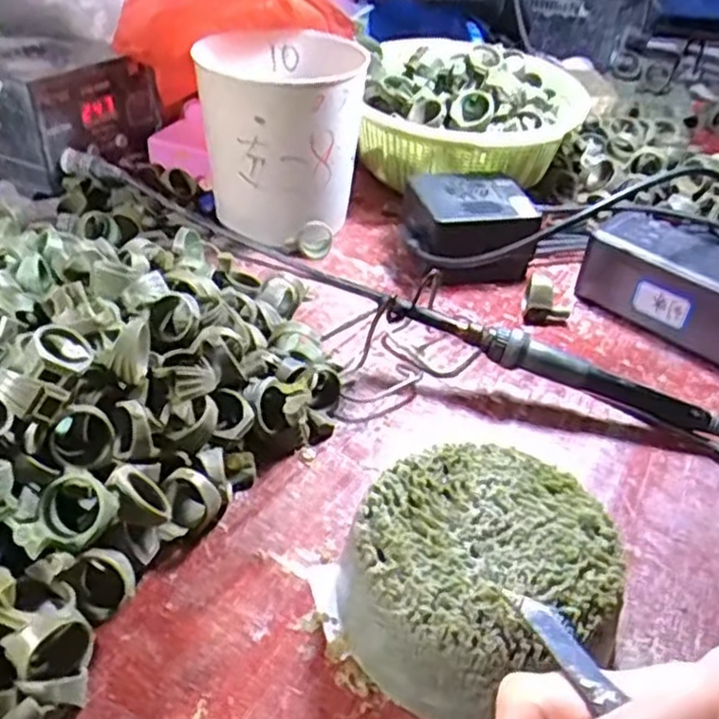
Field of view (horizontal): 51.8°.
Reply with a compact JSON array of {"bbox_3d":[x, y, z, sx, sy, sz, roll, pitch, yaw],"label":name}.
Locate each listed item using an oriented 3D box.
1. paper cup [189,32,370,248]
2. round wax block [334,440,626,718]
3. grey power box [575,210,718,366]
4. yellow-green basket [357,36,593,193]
[{"bbox_3d":[-0.055,-0.157,0.530,0.101,0.122,0.110,3,38,-3],"label":"paper cup"},{"bbox_3d":[0.047,0.086,0.291,0.098,0.046,0.099,3,38,-3],"label":"round wax block"},{"bbox_3d":[0.210,-0.043,0.471,0.052,0.052,0.129,-29,49,-36],"label":"grey power box"},{"bbox_3d":[0.088,-0.181,0.588,0.171,0.108,0.145,10,38,6],"label":"yellow-green basket"}]

